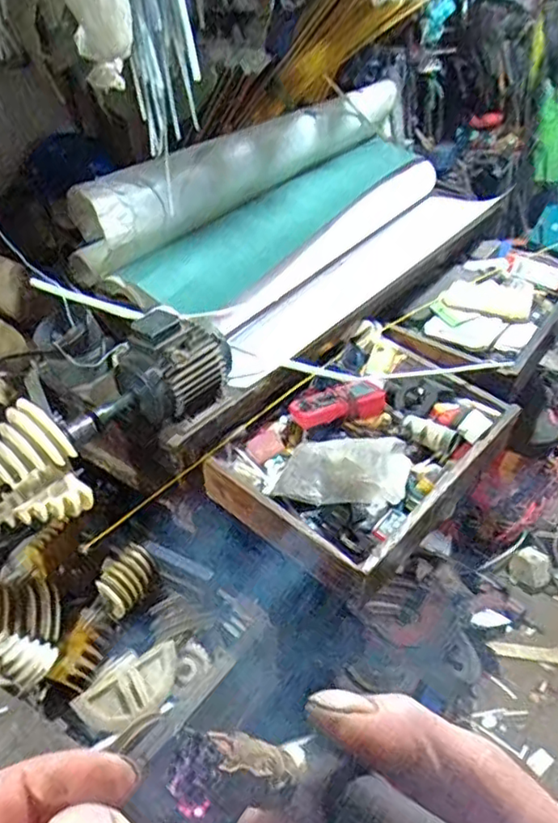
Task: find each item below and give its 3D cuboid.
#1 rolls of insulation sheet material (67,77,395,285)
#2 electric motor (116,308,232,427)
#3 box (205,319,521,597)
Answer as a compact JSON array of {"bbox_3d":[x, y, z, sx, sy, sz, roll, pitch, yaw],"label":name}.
[{"bbox_3d":[-0.033,-0.603,1.482,0.157,0.157,1.111,23,46,33],"label":"rolls of insulation sheet material"},{"bbox_3d":[-0.182,-0.085,1.024,0.129,0.144,0.169,22,45,32],"label":"electric motor"},{"bbox_3d":[0.179,0.038,1.165,0.350,0.114,0.563,26,47,35],"label":"box"}]

